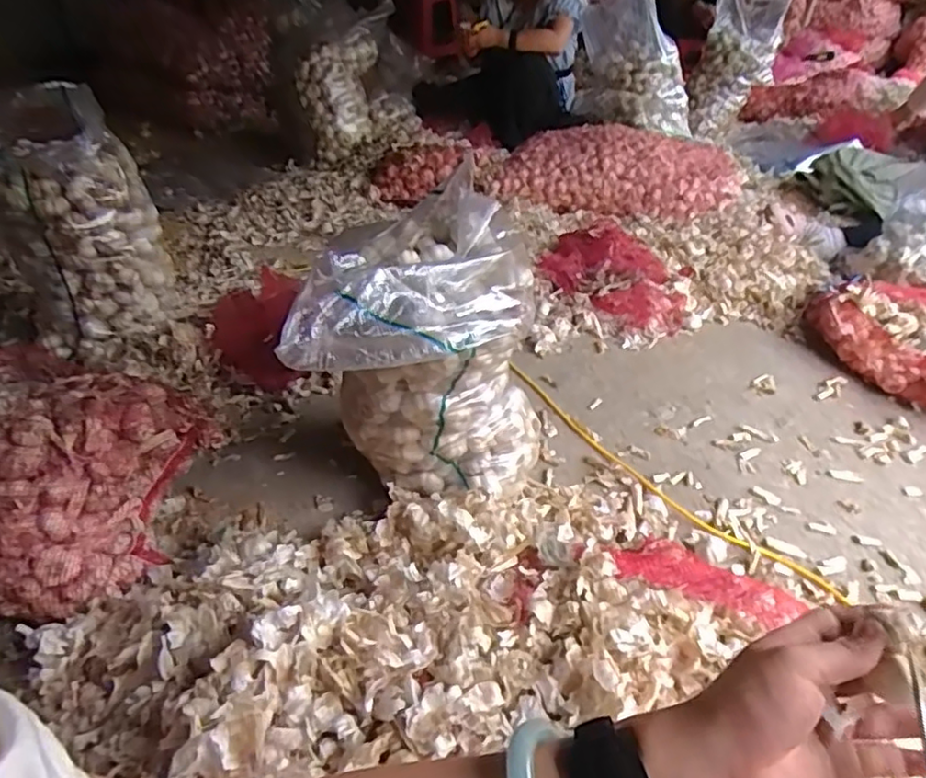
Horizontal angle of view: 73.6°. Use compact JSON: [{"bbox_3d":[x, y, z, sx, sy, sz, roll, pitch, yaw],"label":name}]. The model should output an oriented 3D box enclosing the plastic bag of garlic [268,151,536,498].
[{"bbox_3d":[-0.068,-0.018,0.912,0.397,0.445,0.243,-19,43,-27],"label":"plastic bag of garlic"}]

